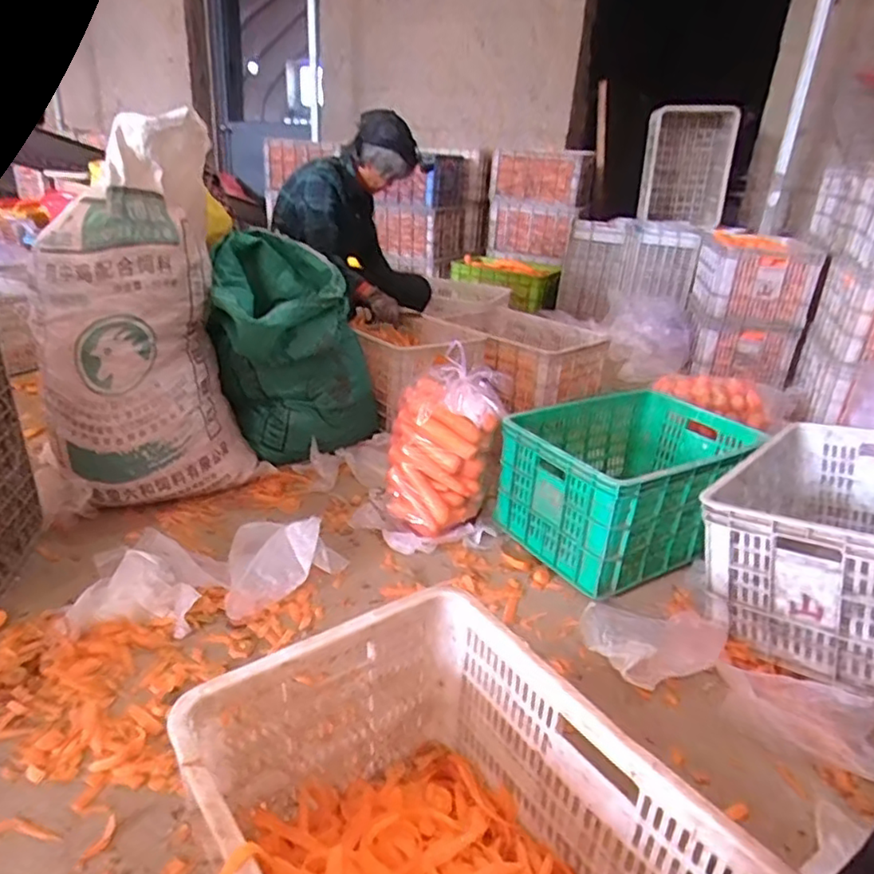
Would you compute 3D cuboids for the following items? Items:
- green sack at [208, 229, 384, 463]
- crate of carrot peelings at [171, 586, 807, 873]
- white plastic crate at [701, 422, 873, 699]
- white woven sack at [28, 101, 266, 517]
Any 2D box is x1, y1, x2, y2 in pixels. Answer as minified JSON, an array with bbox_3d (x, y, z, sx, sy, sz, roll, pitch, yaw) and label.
[{"bbox_3d":[-0.347,-0.219,1.562,0.386,0.496,0.347,0,25,-9],"label":"green sack"},{"bbox_3d":[0.014,0.433,0.578,0.348,0.273,0.482,-14,30,-35],"label":"crate of carrot peelings"},{"bbox_3d":[0.763,0.175,1.163,0.359,0.280,0.564,11,26,43],"label":"white plastic crate"},{"bbox_3d":[-0.606,-0.229,1.286,0.394,0.721,0.206,-11,28,-29],"label":"white woven sack"}]

